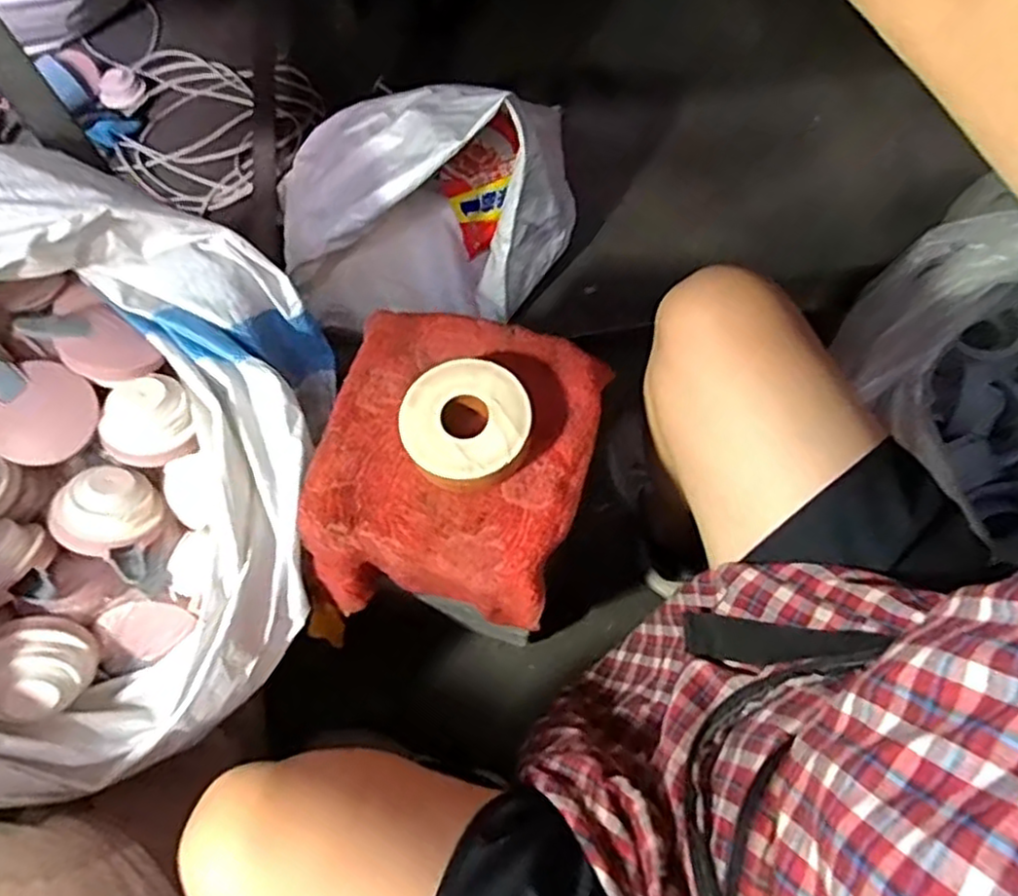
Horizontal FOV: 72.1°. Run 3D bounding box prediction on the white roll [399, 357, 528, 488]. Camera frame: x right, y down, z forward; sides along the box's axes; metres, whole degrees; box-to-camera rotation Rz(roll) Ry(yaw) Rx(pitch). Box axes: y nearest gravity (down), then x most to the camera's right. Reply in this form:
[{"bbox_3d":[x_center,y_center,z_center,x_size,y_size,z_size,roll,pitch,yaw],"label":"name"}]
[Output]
[{"bbox_3d":[-0.033,-0.017,0.539,0.095,0.041,0.092,-1,65,2],"label":"white roll"}]

